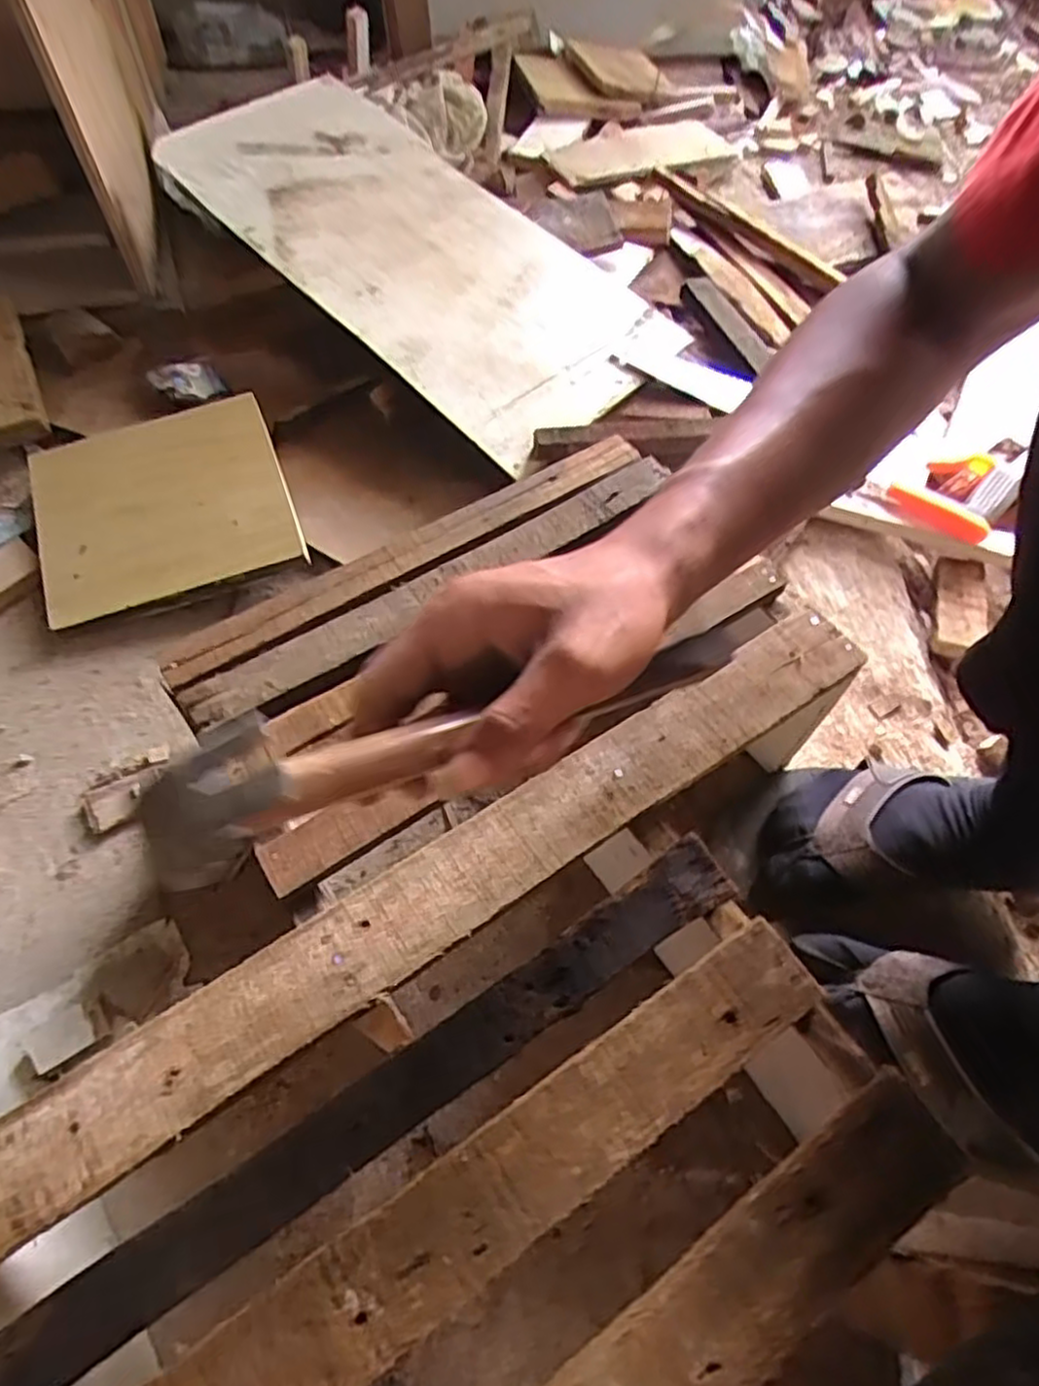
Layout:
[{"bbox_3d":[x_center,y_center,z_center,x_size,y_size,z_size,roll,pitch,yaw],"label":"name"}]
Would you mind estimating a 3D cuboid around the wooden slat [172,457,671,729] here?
[{"bbox_3d":[-0.049,-0.075,0.480,0.350,0.014,0.035,-31,64,-17],"label":"wooden slat"}]

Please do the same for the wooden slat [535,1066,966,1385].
[{"bbox_3d":[0.021,0.272,0.262,0.370,0.013,0.046,-30,64,-17],"label":"wooden slat"}]

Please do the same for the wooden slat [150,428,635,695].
[{"bbox_3d":[-0.067,-0.098,0.498,0.353,0.010,0.030,-31,64,-17],"label":"wooden slat"}]

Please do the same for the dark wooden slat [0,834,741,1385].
[{"bbox_3d":[-0.062,0.178,0.316,0.383,0.023,0.030,-30,64,-17],"label":"dark wooden slat"}]

